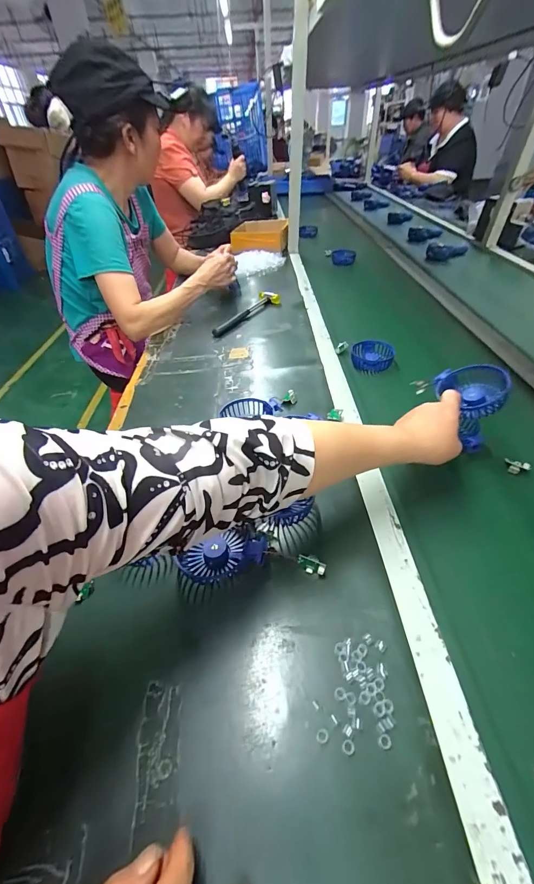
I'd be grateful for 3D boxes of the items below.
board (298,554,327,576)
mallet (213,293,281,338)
[{"bbox_3d":[0.049,0.138,0.382,0.032,0.023,0.010,16,47,20],"label":"board"},{"bbox_3d":[-0.061,-0.340,0.894,0.056,0.031,0.233,31,54,31],"label":"mallet"}]

